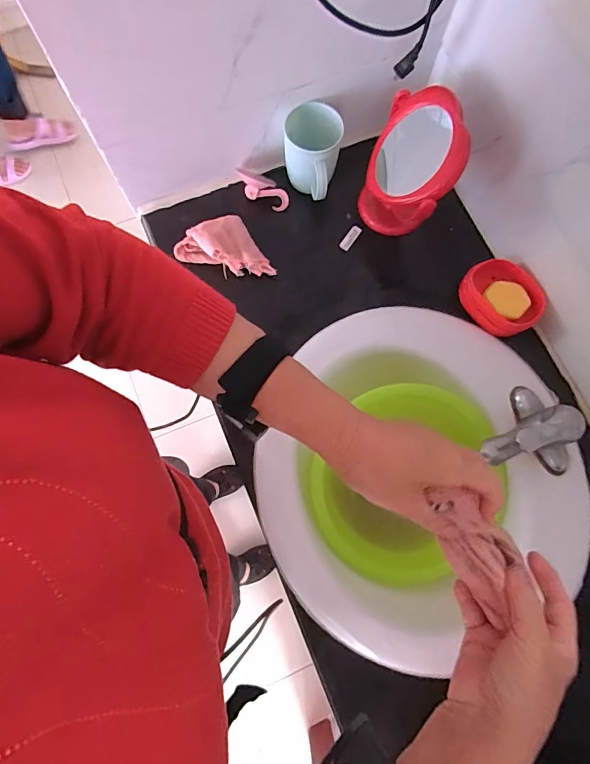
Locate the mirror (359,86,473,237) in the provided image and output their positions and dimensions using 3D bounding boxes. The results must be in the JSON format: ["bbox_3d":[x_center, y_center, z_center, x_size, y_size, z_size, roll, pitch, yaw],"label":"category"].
[{"bbox_3d":[0.167,-0.310,0.608,0.119,0.166,0.153,16,77,3],"label":"mirror"}]

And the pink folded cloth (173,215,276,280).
[{"bbox_3d":[-0.103,-0.205,0.639,0.126,0.040,0.096,-11,77,-3],"label":"pink folded cloth"}]

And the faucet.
[{"bbox_3d":[0.302,0.072,0.555,0.124,0.099,0.126,-18,77,-5],"label":"faucet"}]

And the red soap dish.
[{"bbox_3d":[0.301,-0.125,0.624,0.085,0.047,0.118,-27,78,-7],"label":"red soap dish"}]

